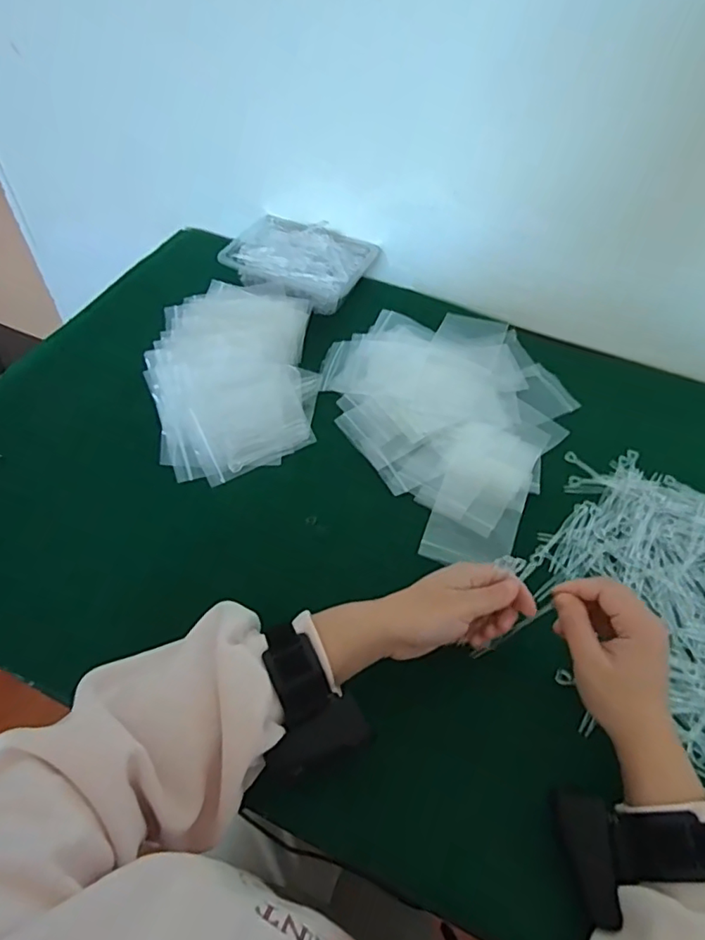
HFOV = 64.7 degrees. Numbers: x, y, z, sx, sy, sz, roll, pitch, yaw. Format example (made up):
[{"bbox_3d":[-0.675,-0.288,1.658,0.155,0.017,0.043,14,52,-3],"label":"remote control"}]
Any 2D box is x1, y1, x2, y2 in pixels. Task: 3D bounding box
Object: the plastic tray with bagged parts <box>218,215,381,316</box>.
[{"bbox_3d":[-0.073,-0.271,0.735,0.177,0.044,0.144,27,56,16],"label":"plastic tray with bagged parts"}]

